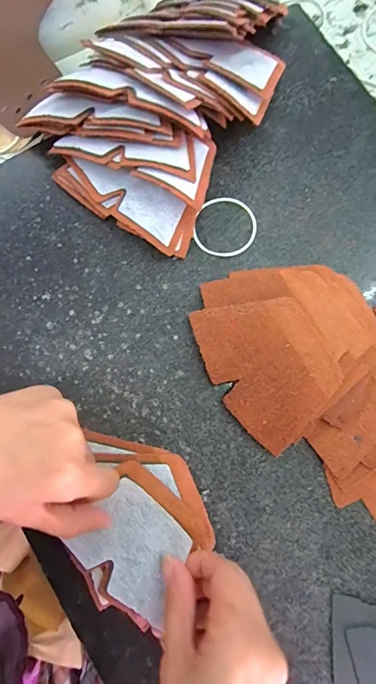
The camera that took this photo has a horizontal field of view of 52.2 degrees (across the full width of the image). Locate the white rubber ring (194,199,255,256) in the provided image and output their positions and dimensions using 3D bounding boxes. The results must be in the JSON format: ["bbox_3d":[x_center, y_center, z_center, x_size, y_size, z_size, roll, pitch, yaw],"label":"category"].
[{"bbox_3d":[0.028,-0.088,0.292,0.047,0.007,0.048,0,83,0],"label":"white rubber ring"}]

